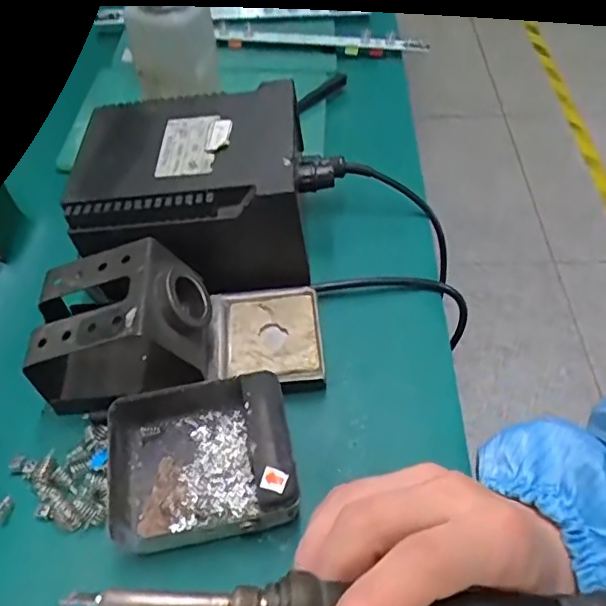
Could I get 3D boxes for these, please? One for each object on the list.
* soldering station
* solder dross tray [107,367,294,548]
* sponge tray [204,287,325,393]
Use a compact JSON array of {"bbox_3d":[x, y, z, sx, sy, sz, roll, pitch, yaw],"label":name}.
[{"bbox_3d":[-0.067,-0.074,0.374,0.142,0.085,0.124,2,52,4],"label":"soldering station"},{"bbox_3d":[-0.055,0.076,0.297,0.094,0.033,0.091,-6,52,-2],"label":"solder dross tray"},{"bbox_3d":[-0.024,0.024,0.347,0.068,0.016,0.072,-4,52,0],"label":"sponge tray"}]

